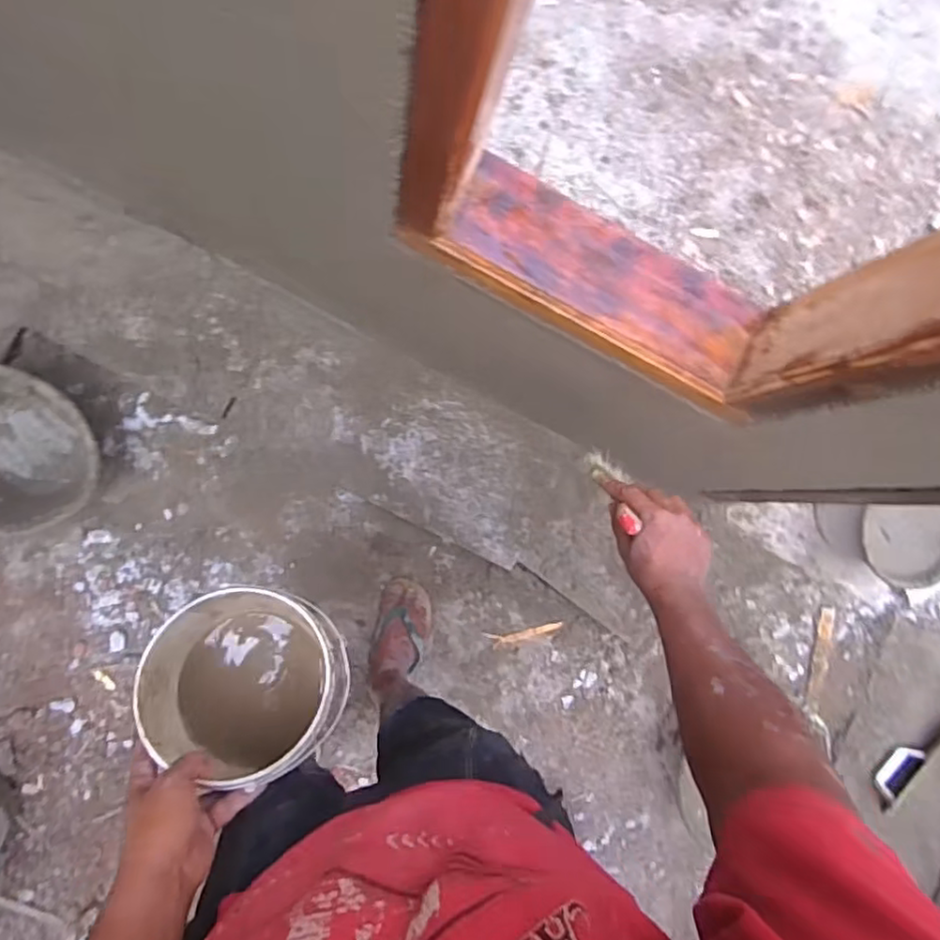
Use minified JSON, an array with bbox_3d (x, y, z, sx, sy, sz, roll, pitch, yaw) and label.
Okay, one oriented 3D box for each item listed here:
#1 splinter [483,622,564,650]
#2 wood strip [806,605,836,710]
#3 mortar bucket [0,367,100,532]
[{"bbox_3d":[0.116,0.356,1.407,0.168,0.006,0.034,-7,89,-9],"label":"splinter"},{"bbox_3d":[0.799,0.425,1.485,0.036,0.013,0.223,11,89,-6],"label":"wood strip"},{"bbox_3d":[-0.787,-0.029,1.161,0.284,0.236,0.248,2,88,-9],"label":"mortar bucket"}]

